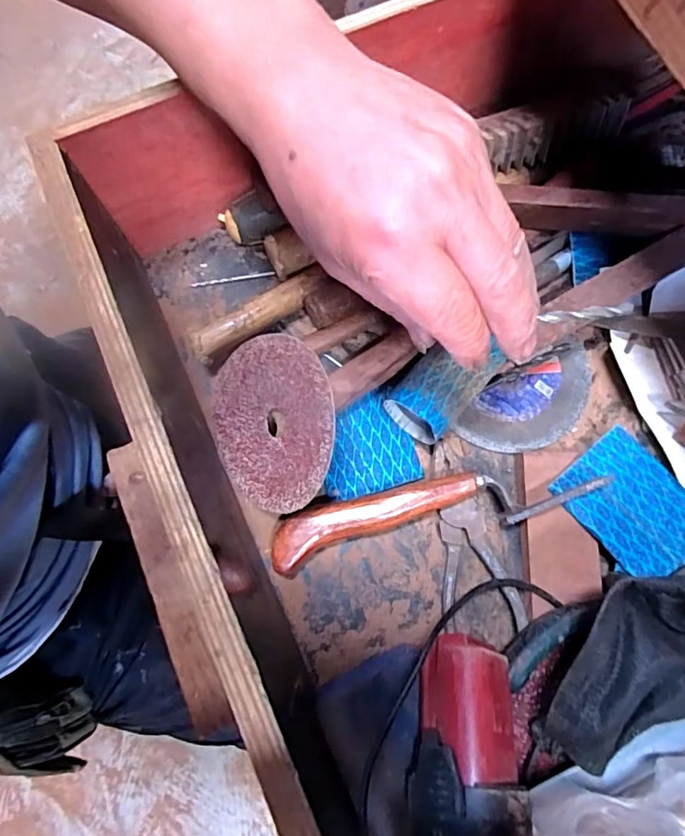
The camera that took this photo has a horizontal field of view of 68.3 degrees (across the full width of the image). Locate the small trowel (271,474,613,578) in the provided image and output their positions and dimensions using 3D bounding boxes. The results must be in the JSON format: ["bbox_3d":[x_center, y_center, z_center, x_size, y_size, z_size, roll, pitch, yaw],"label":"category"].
[{"bbox_3d":[0.051,0.053,0.286,0.181,0.021,0.033,-12,77,-1],"label":"small trowel"}]

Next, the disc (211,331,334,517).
[{"bbox_3d":[-0.038,0.003,0.277,0.090,0.007,0.092,2,94,39],"label":"disc"}]

